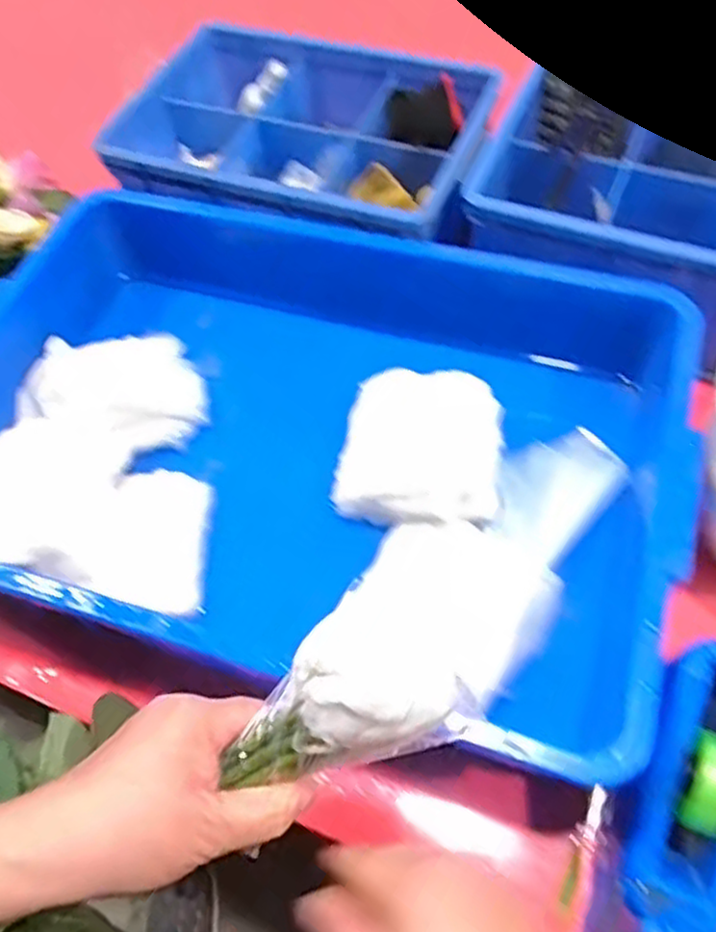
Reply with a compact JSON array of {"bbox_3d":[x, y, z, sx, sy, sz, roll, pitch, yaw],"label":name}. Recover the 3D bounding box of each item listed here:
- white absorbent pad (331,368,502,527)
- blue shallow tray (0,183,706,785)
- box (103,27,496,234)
[{"bbox_3d":[0.050,-0.018,0.602,0.133,0.027,0.128,1,75,13],"label":"white absorbent pad"},{"bbox_3d":[-0.061,-0.022,0.623,0.577,0.137,0.406,13,61,11],"label":"blue shallow tray"},{"bbox_3d":[-0.054,-0.340,0.764,0.367,0.082,0.256,17,62,13],"label":"box"}]

